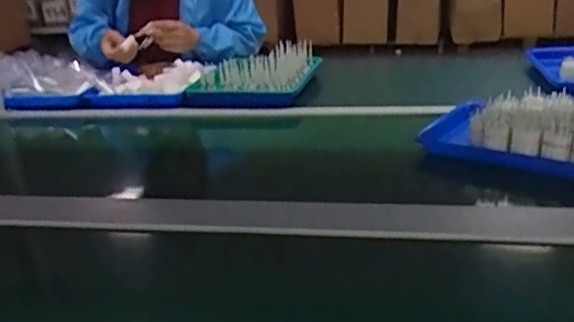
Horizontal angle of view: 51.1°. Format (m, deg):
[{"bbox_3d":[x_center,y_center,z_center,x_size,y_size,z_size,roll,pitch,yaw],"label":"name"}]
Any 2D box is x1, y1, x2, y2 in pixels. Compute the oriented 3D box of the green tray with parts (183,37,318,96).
[{"bbox_3d":[-0.072,-0.215,1.393,0.231,0.071,0.284,2,22,16],"label":"green tray with parts"}]

